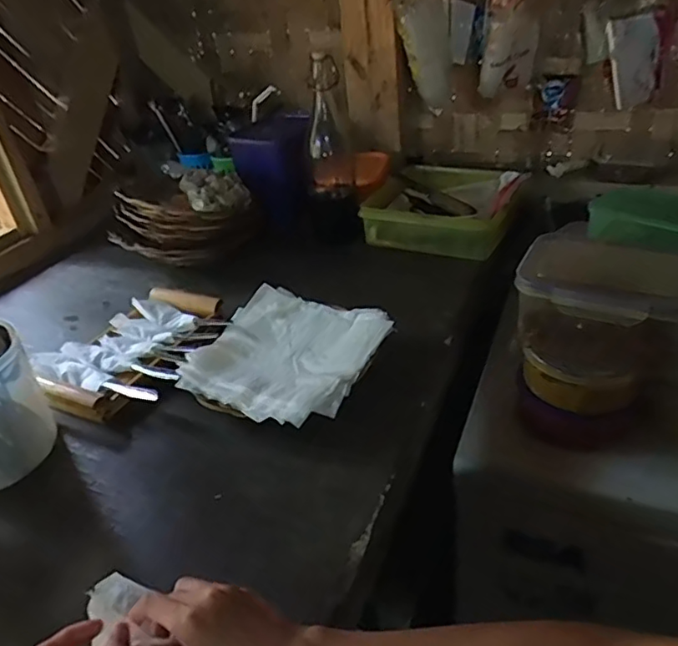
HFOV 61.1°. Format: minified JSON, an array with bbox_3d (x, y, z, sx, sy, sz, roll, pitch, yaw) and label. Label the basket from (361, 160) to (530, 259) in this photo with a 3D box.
[{"bbox_3d":[0.185,-0.215,1.033,0.238,0.085,0.259,9,35,23],"label":"basket"}]

